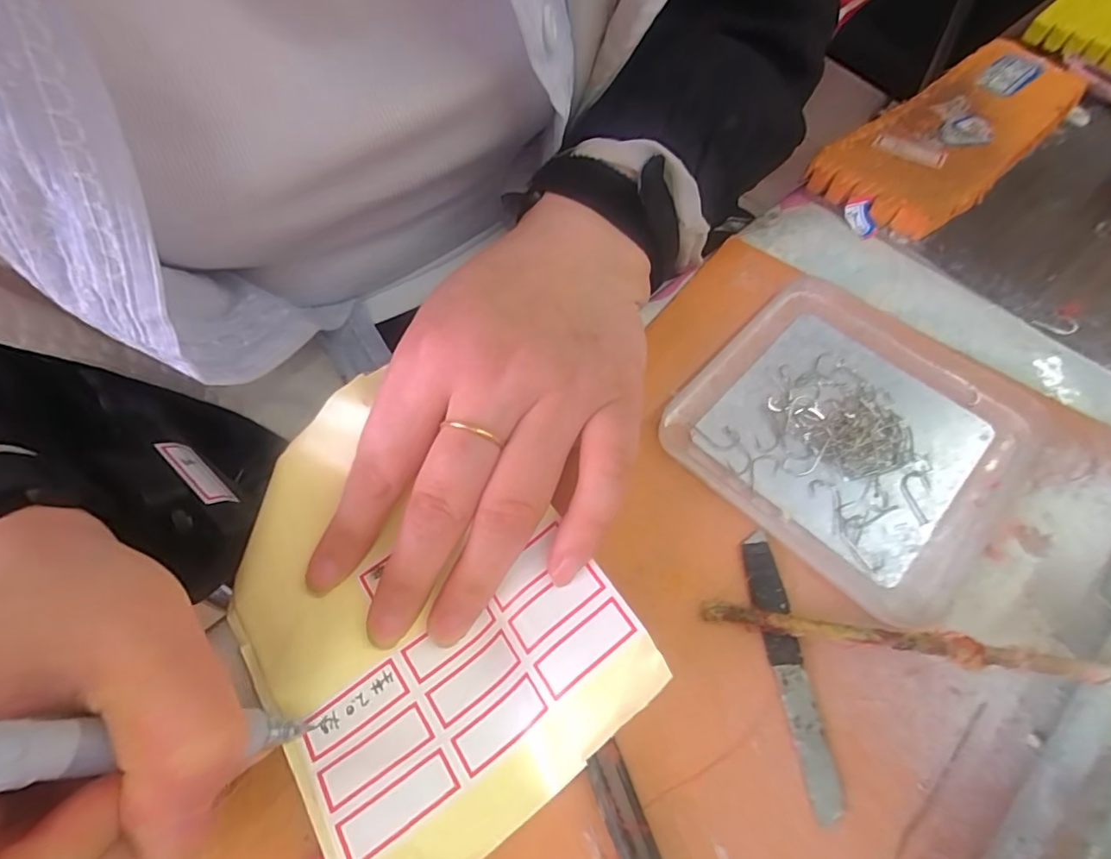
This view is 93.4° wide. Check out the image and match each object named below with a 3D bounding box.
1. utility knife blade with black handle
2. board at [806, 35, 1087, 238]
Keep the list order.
[{"bbox_3d":[0.072,0.072,0.162,0.011,0.005,0.080,-6,61,-2],"label":"utility knife blade with black handle"},{"bbox_3d":[0.216,-0.163,0.283,0.175,0.015,0.069,-37,67,-18],"label":"board"}]

